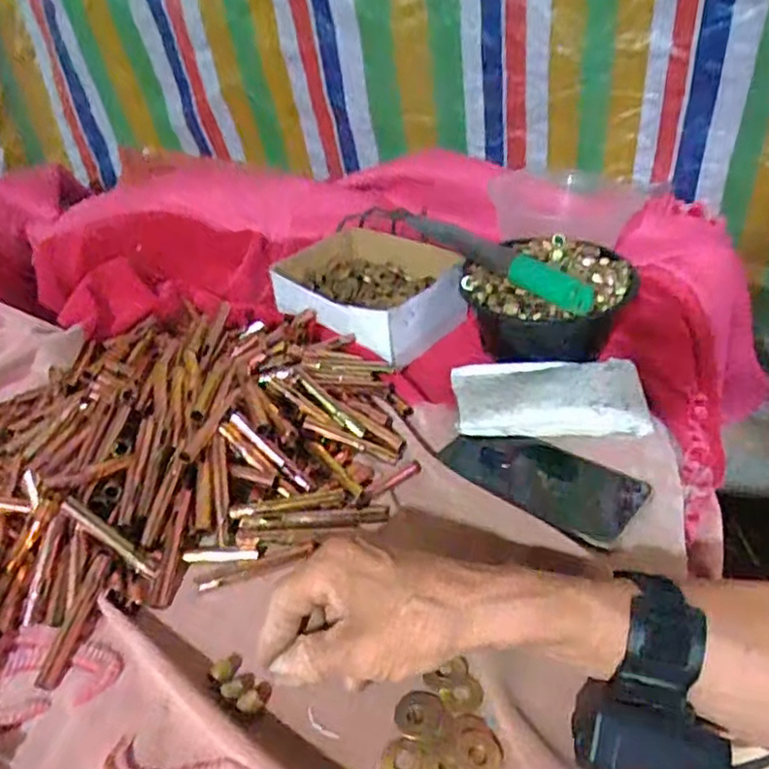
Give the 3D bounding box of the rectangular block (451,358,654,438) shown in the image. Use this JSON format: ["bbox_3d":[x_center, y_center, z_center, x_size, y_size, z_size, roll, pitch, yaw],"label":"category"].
[{"bbox_3d":[0.143,0.008,0.596,0.161,0.023,0.094,1,35,6],"label":"rectangular block"}]

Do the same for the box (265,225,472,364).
[{"bbox_3d":[-0.018,-0.104,0.722,0.179,0.057,0.142,28,45,37],"label":"box"}]

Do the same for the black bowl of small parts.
[{"bbox_3d":[0.154,-0.085,0.662,0.147,0.066,0.148,-2,35,2],"label":"black bowl of small parts"}]

